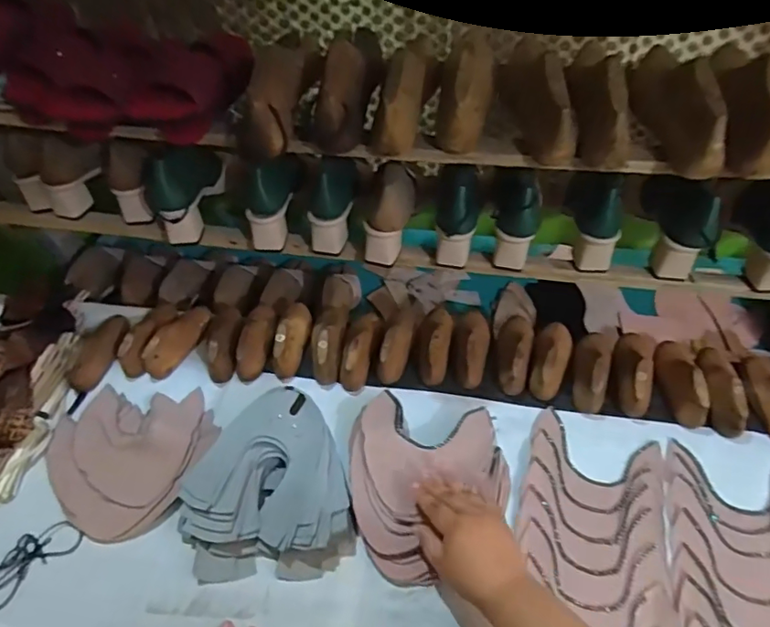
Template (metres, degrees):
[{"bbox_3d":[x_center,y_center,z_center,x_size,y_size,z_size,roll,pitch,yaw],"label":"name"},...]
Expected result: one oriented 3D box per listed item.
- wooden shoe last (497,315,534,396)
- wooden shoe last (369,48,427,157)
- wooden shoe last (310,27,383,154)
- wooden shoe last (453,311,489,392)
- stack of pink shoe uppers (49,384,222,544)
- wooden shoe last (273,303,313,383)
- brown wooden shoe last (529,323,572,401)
[{"bbox_3d":[0.191,0.052,0.774,0.055,0.049,0.141,12,52,13],"label":"wooden shoe last"},{"bbox_3d":[0.018,-0.264,0.626,0.060,0.071,0.171,11,71,12],"label":"wooden shoe last"},{"bbox_3d":[-0.048,-0.280,0.643,0.060,0.080,0.152,13,67,13],"label":"wooden shoe last"},{"bbox_3d":[0.128,0.044,0.780,0.054,0.050,0.137,9,51,10],"label":"wooden shoe last"},{"bbox_3d":[-0.351,0.180,0.707,0.221,0.022,0.206,16,53,16],"label":"stack of pink shoe uppers"},{"bbox_3d":[-0.145,0.029,0.809,0.049,0.060,0.139,3,50,5],"label":"wooden shoe last"},{"bbox_3d":[0.243,0.061,0.762,0.051,0.050,0.134,15,52,15],"label":"brown wooden shoe last"}]

